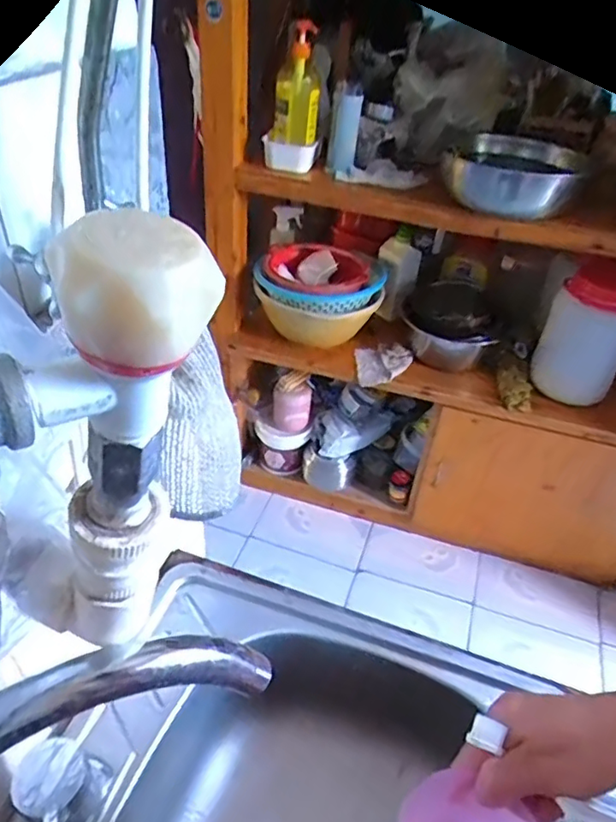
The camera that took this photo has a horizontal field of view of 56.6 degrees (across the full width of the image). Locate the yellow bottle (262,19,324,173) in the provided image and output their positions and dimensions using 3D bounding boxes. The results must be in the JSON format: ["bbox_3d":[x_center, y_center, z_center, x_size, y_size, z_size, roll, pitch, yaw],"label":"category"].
[{"bbox_3d":[-0.024,-0.553,1.019,0.098,0.225,0.064,3,39,-2],"label":"yellow bottle"}]

